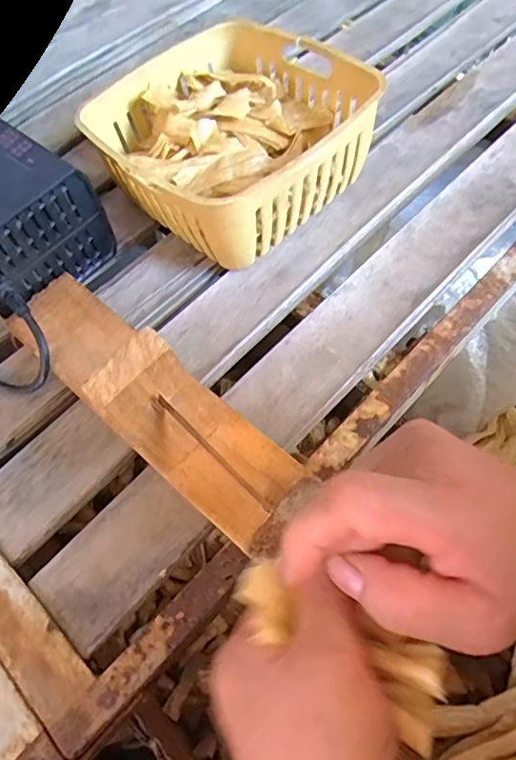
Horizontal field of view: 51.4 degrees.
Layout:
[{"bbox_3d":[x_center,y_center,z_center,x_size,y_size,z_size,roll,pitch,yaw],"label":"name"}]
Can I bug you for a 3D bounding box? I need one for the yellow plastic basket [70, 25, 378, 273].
[{"bbox_3d":[-0.022,-0.189,0.426,0.184,0.081,0.181,40,72,22],"label":"yellow plastic basket"}]

